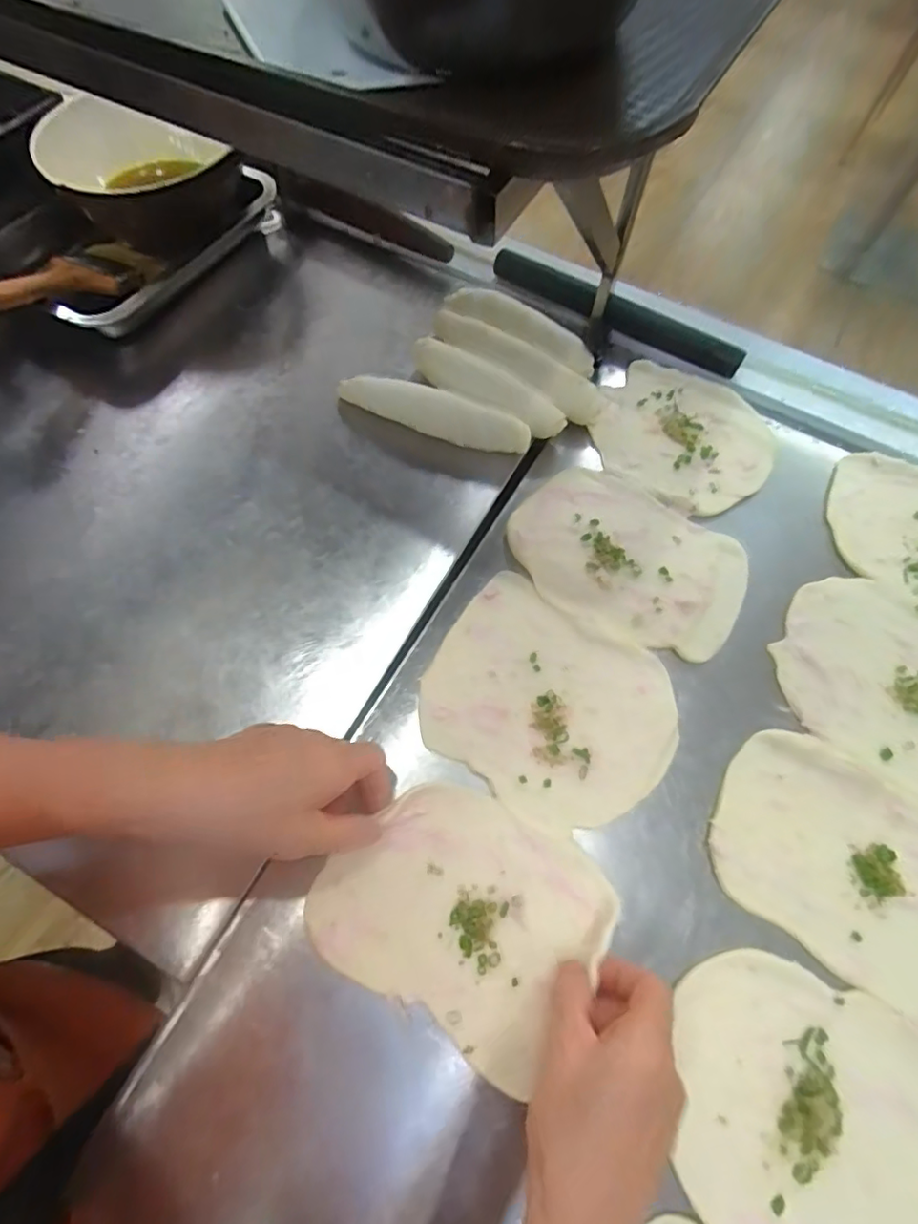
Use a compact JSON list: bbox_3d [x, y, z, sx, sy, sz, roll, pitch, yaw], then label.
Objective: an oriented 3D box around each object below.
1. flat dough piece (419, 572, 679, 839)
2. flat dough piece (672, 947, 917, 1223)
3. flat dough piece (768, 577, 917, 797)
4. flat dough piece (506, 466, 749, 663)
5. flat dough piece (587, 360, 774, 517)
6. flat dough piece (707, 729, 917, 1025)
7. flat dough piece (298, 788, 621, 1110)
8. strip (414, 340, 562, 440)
[{"bbox_3d":[0.060,0.062,0.383,0.163,0.005,0.138,31,69,11],"label":"flat dough piece"},{"bbox_3d":[0.193,0.271,0.298,0.164,0.010,0.133,24,68,8],"label":"flat dough piece"},{"bbox_3d":[0.318,0.055,0.405,0.174,0.008,0.141,32,69,11],"label":"flat dough piece"},{"bbox_3d":[0.128,-0.042,0.435,0.174,0.007,0.129,33,69,12],"label":"flat dough piece"},{"bbox_3d":[0.194,-0.153,0.492,0.147,0.005,0.145,1,66,-2],"label":"flat dough piece"},{"bbox_3d":[0.251,0.160,0.352,0.179,0.004,0.124,34,70,12],"label":"flat dough piece"},{"bbox_3d":[0.002,0.170,0.329,0.152,0.007,0.120,30,69,11],"label":"flat dough piece"},{"bbox_3d":[0.022,-0.189,0.481,0.144,0.042,0.022,27,68,10],"label":"strip"}]

